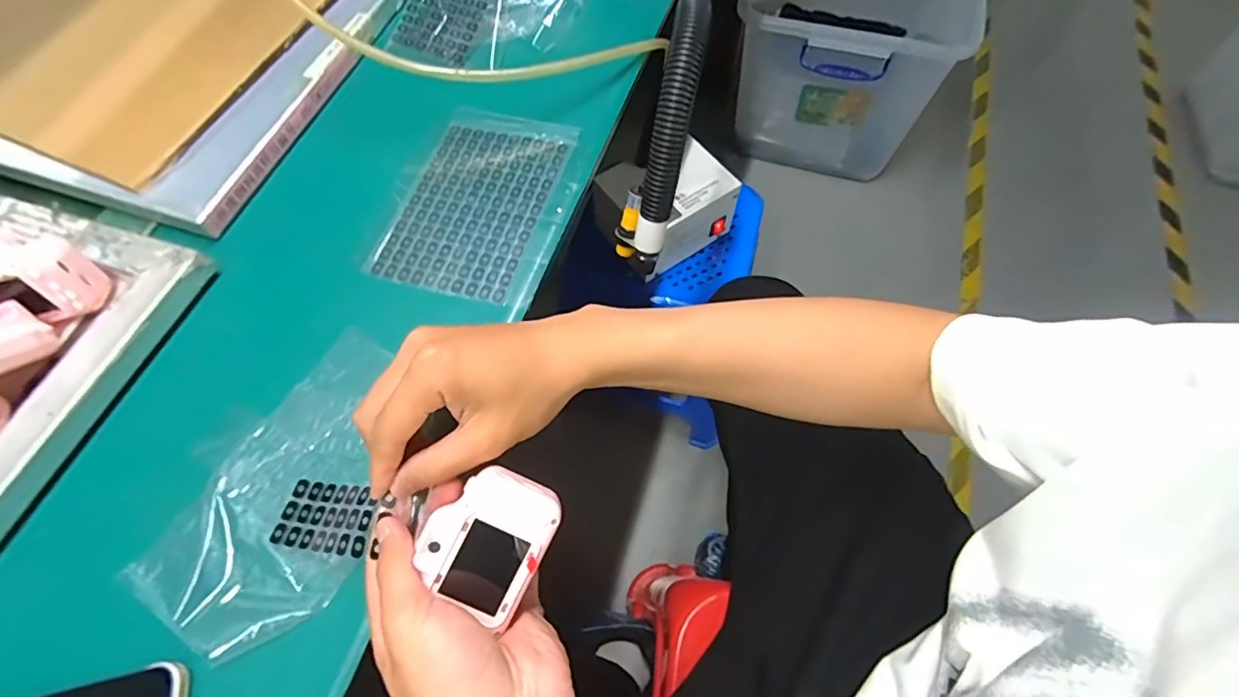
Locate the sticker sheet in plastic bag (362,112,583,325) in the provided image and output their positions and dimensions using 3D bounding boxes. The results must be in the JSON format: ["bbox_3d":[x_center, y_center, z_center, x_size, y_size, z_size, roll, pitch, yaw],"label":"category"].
[{"bbox_3d":[-0.106,-0.118,0.433,0.128,0.006,0.176,14,64,7],"label":"sticker sheet in plastic bag"}]

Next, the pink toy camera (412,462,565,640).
[{"bbox_3d":[-0.067,0.097,0.291,0.057,0.035,0.070,35,82,-3],"label":"pink toy camera"}]

